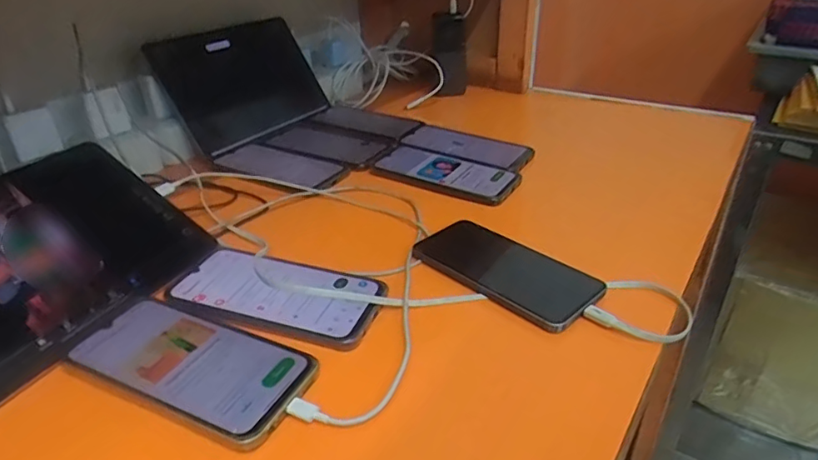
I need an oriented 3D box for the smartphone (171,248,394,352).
[{"bbox_3d":[-0.111,0.047,0.453,0.176,0.010,0.085,11,33,16],"label":"smartphone"}]

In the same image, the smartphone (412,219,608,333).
[{"bbox_3d":[0.087,0.034,0.485,0.080,0.013,0.163,-25,40,-36],"label":"smartphone"}]

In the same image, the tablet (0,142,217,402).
[{"bbox_3d":[-0.299,0.024,0.425,0.164,0.007,0.249,39,40,3],"label":"tablet"}]

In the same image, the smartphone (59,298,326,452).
[{"bbox_3d":[-0.155,0.094,0.383,0.169,0.008,0.082,14,34,20],"label":"smartphone"}]

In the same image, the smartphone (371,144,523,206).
[{"bbox_3d":[0.047,-0.070,0.662,0.172,0.013,0.090,18,35,26],"label":"smartphone"}]

